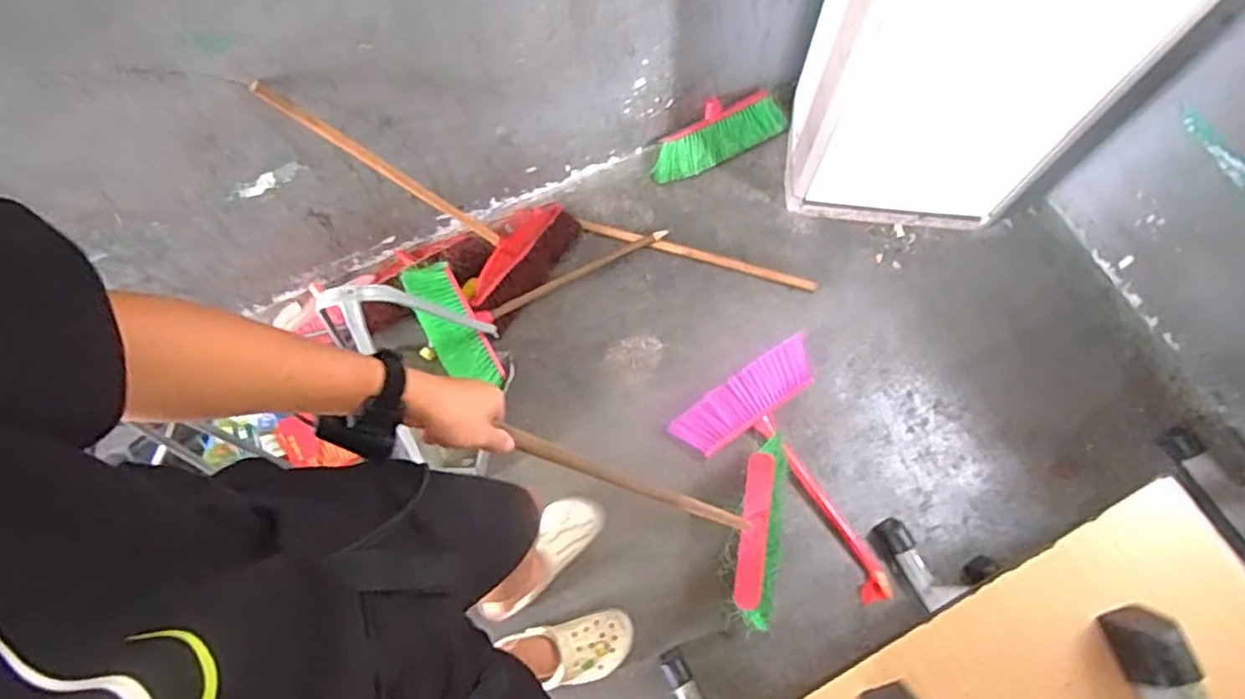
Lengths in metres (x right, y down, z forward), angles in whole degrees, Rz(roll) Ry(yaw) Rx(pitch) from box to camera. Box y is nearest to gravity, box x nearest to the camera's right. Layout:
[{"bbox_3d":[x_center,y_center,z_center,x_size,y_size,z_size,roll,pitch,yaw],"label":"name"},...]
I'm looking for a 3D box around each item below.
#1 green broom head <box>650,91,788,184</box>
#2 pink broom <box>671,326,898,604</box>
[{"bbox_3d":[0.237,-0.536,1.685,0.373,0.094,0.116,-27,73,-6],"label":"green broom head"},{"bbox_3d":[0.399,0.271,1.429,0.331,0.080,0.529,-36,74,-9],"label":"pink broom"}]

